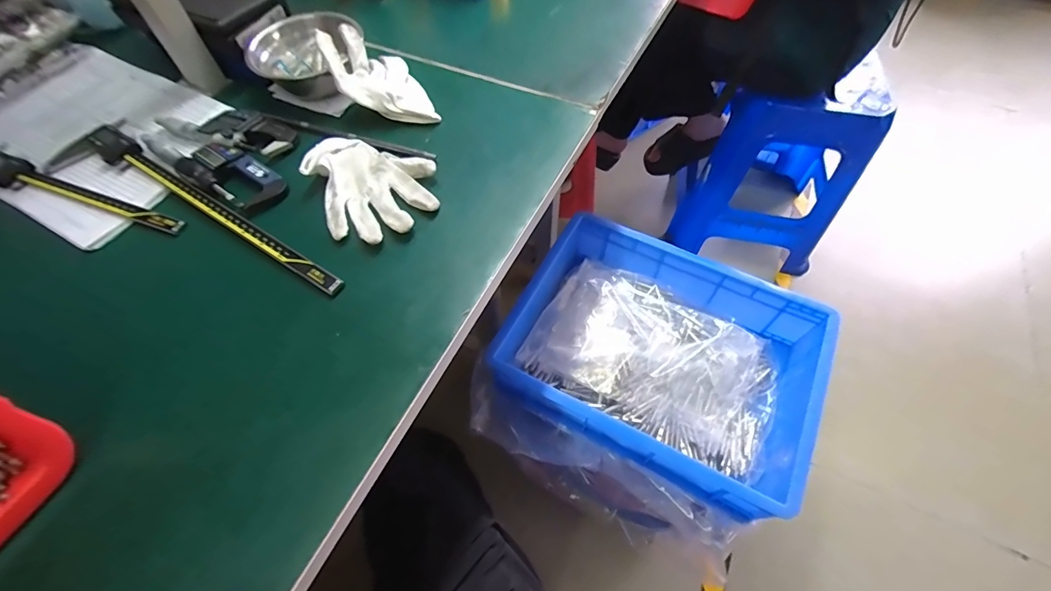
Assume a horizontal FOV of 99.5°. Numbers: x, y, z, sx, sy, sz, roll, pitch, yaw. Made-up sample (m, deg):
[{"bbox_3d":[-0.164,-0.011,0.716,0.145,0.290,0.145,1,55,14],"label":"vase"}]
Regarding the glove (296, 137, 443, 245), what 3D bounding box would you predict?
[{"bbox_3d":[-0.150,-0.115,0.440,0.112,0.027,0.128,-27,62,-15],"label":"glove"}]

